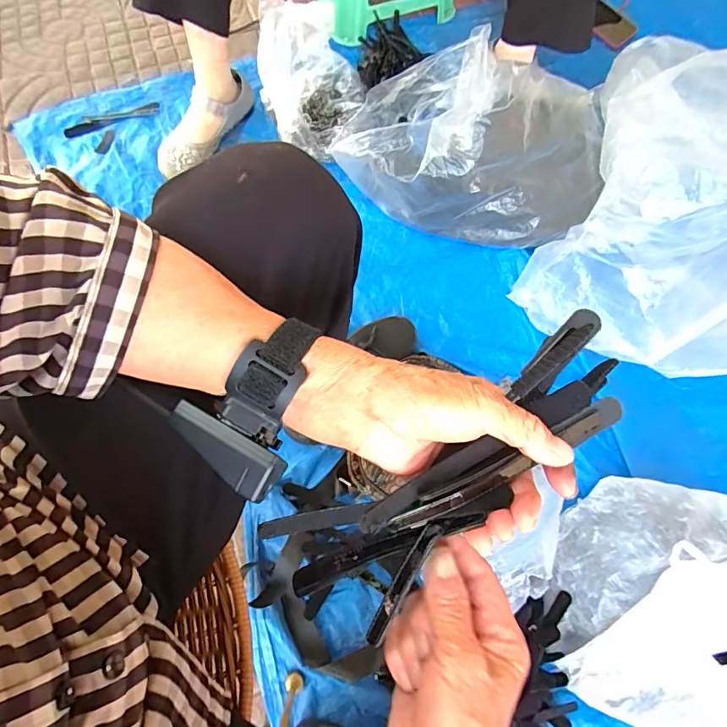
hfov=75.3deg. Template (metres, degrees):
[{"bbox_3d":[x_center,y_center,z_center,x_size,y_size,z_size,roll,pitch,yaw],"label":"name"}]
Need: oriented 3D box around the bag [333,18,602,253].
[{"bbox_3d":[0.174,-0.354,0.772,0.422,0.206,0.236,8,70,1],"label":"bag"}]

